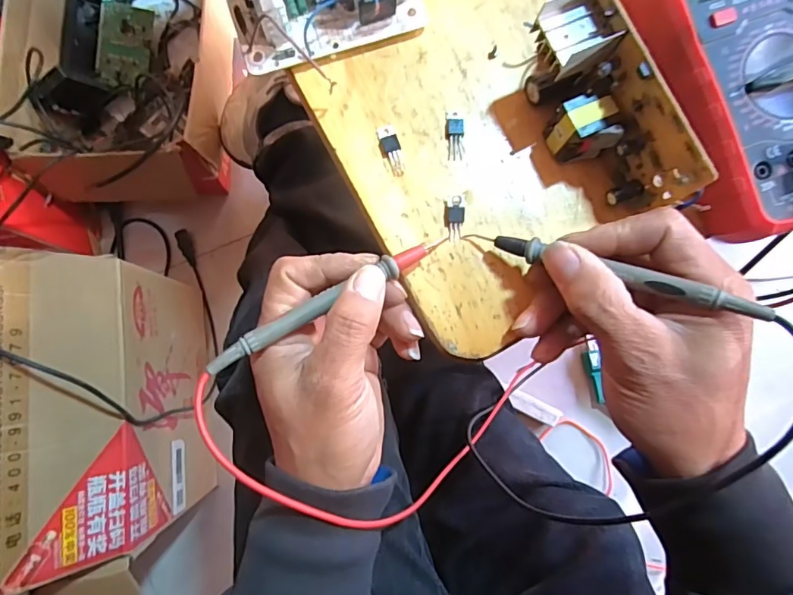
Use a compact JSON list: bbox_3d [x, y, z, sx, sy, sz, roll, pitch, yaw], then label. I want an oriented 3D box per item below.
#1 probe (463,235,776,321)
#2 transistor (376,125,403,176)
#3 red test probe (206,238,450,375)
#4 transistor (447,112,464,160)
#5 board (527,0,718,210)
[{"bbox_3d":[0.098,-0.014,0.247,0.147,0.009,0.012,21,81,32],"label":"probe"},{"bbox_3d":[-0.003,-0.086,0.292,0.011,0.004,0.030,-16,83,-4],"label":"transistor"},{"bbox_3d":[-0.033,0.000,0.267,0.144,0.013,0.012,-28,84,-13],"label":"red test probe"},{"bbox_3d":[0.035,-0.095,0.294,0.010,0.004,0.029,0,83,-2],"label":"transistor"},{"bbox_3d":[0.107,-0.096,0.261,0.034,0.052,0.113,-25,84,-5],"label":"board"}]

